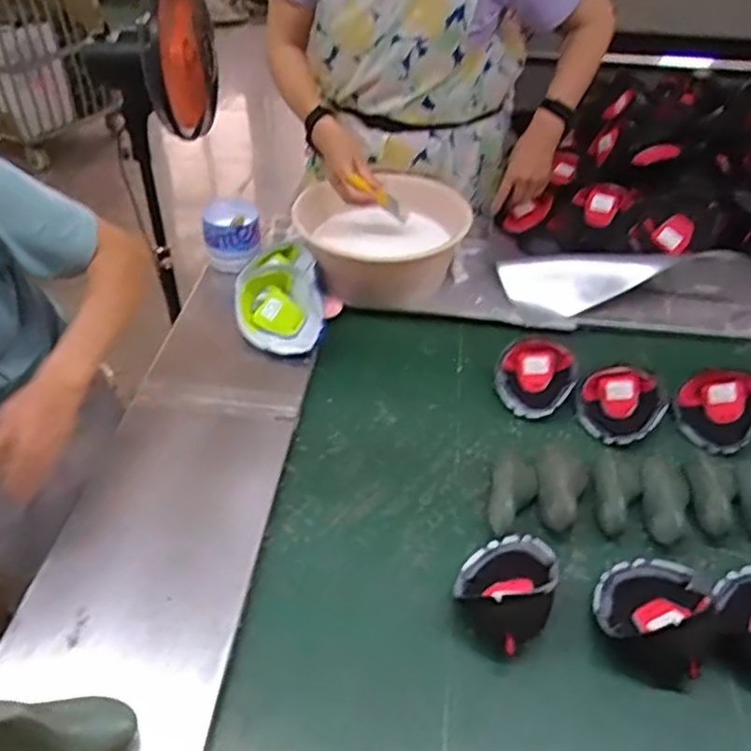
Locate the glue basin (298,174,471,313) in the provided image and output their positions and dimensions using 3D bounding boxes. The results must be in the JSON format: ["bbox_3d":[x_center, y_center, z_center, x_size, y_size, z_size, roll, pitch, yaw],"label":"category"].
[{"bbox_3d":[0.014,-0.243,1.307,0.302,0.157,0.302,2,40,-2],"label":"glue basin"}]

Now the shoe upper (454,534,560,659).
[{"bbox_3d":[0.151,0.238,0.818,0.111,0.077,0.151,16,41,14],"label":"shoe upper"}]

